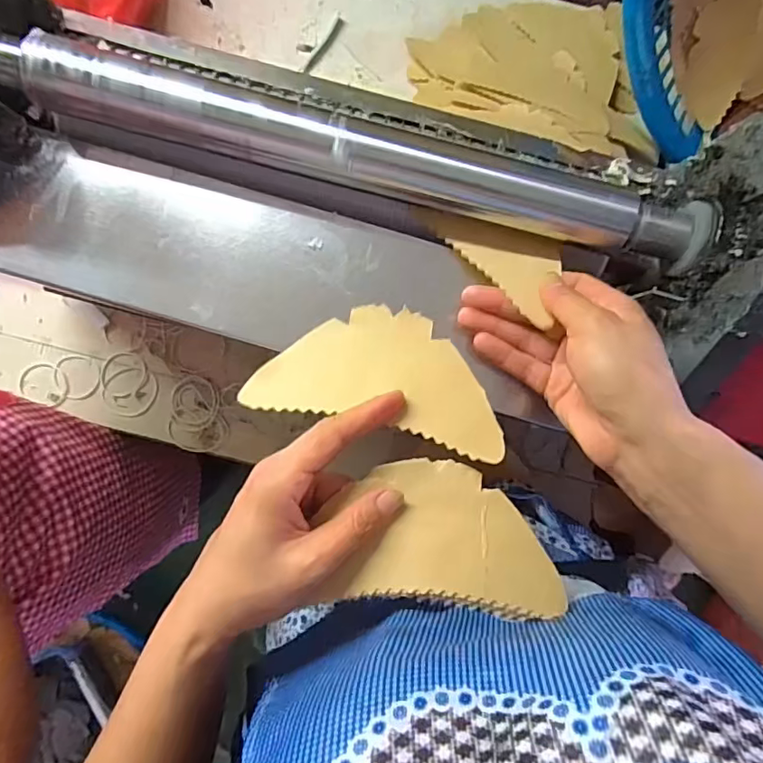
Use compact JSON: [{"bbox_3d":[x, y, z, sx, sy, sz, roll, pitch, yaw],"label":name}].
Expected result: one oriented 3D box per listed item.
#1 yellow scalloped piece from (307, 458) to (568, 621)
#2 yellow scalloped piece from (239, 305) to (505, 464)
[{"bbox_3d":[0.035,0.086,0.301,0.134,0.005,0.078,6,75,-1],"label":"yellow scalloped piece"},{"bbox_3d":[0.001,-0.006,0.315,0.145,0.005,0.075,12,72,4],"label":"yellow scalloped piece"}]

